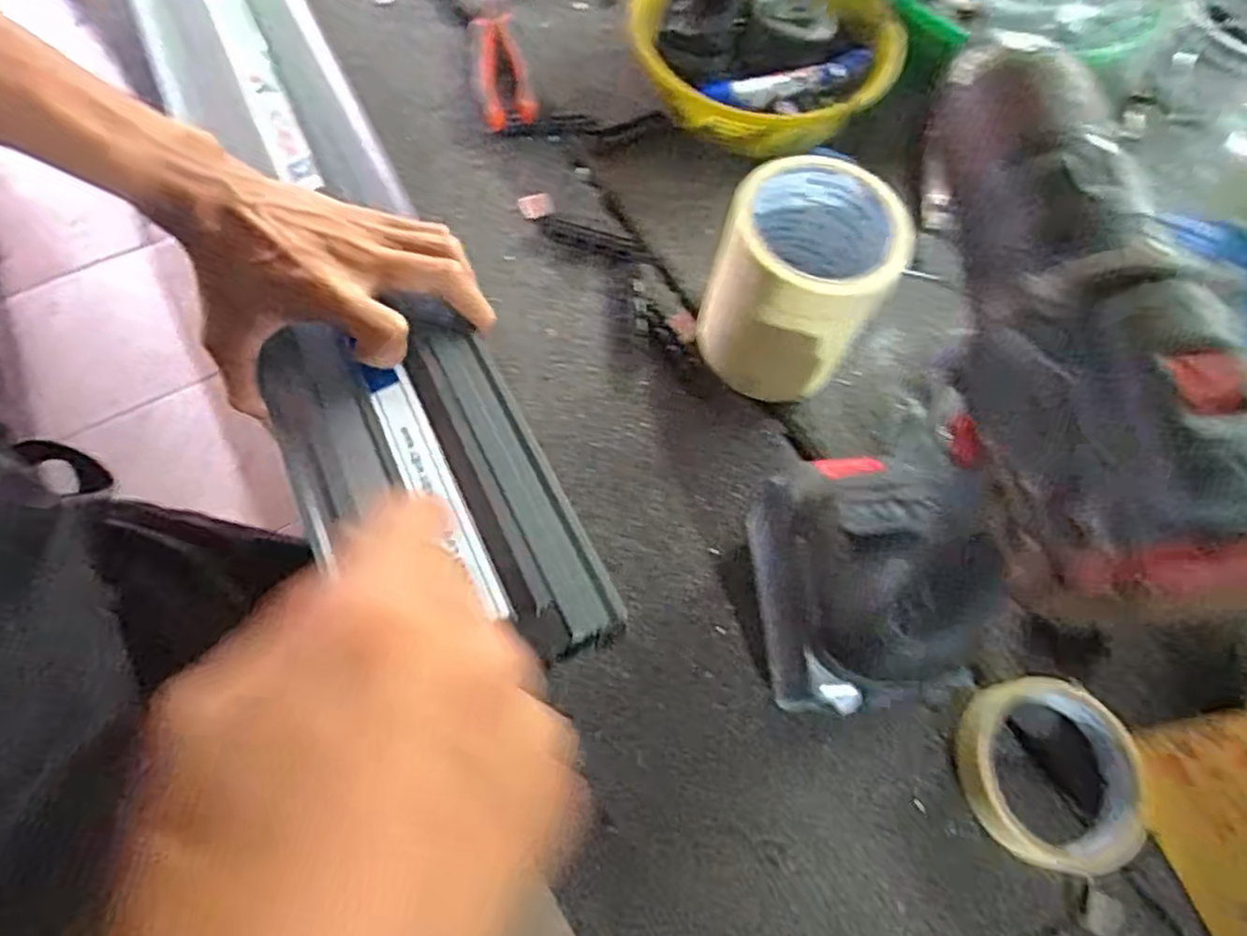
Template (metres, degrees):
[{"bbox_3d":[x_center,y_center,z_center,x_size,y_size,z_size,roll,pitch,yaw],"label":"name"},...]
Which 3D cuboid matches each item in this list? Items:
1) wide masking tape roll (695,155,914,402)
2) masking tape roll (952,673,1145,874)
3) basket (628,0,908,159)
[{"bbox_3d":[0.105,-0.108,0.445,0.087,0.124,0.099,28,69,10],"label":"wide masking tape roll"},{"bbox_3d":[0.225,0.161,0.386,0.084,0.025,0.093,3,67,0],"label":"masking tape roll"},{"bbox_3d":[0.101,-0.321,0.548,0.182,0.083,0.187,4,67,0],"label":"basket"}]

